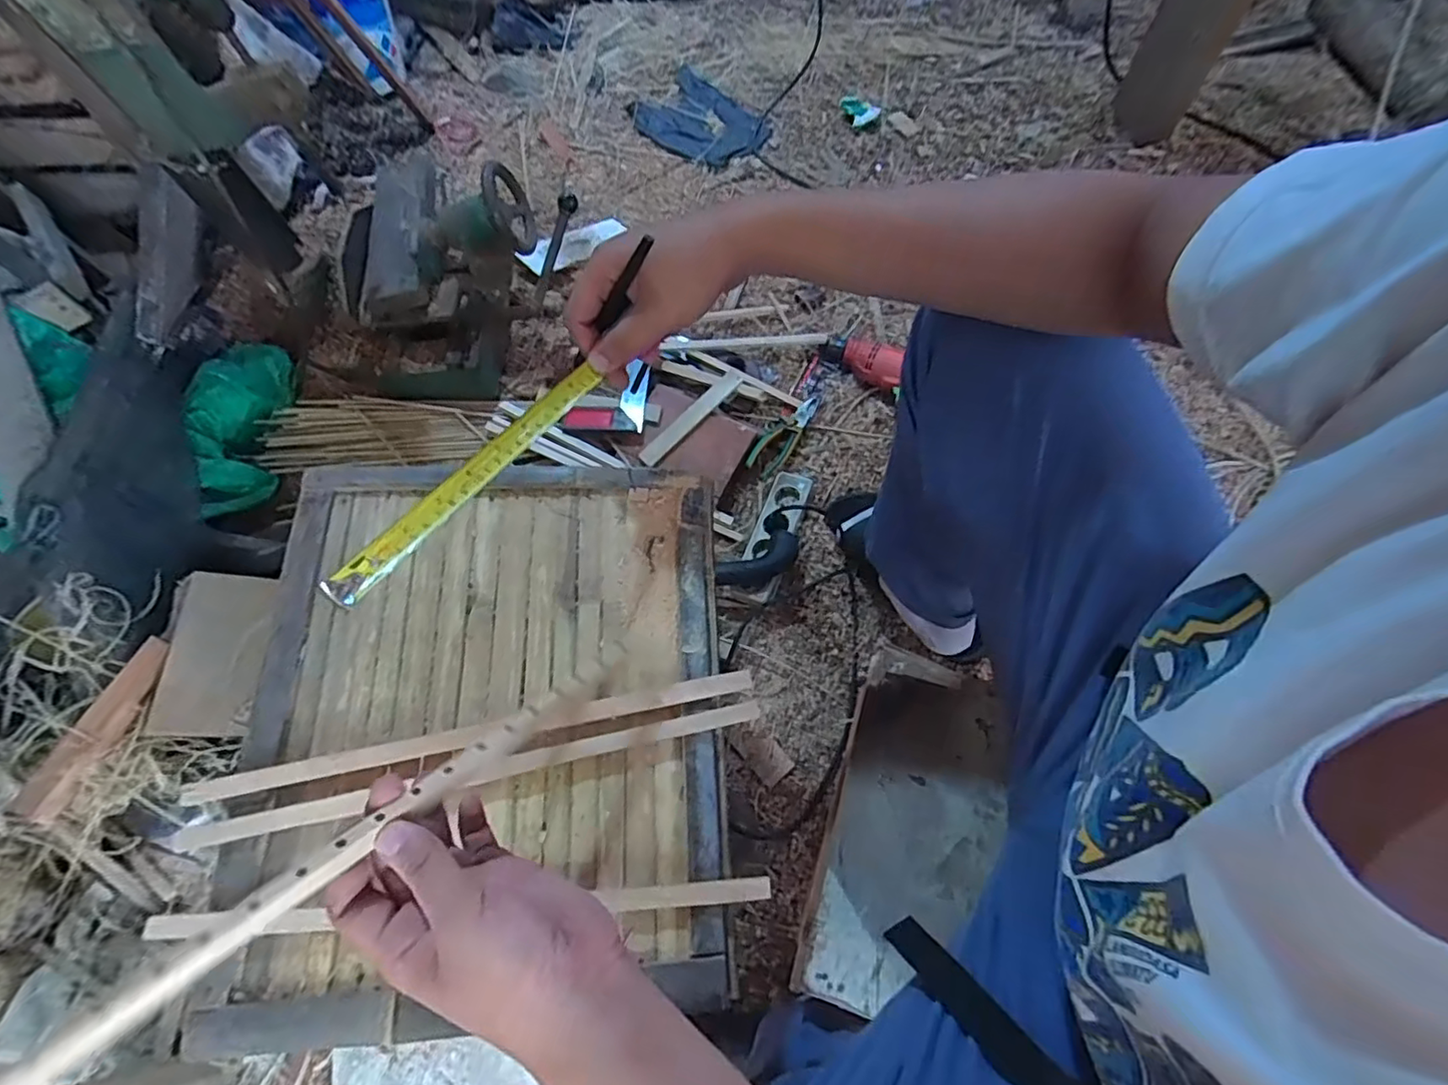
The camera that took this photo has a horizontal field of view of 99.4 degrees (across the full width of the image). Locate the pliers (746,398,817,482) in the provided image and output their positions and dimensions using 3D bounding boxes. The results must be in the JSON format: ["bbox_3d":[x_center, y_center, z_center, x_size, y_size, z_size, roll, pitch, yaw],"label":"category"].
[{"bbox_3d":[0.093,-0.172,0.959,0.052,0.021,0.152,30,72,16],"label":"pliers"}]

